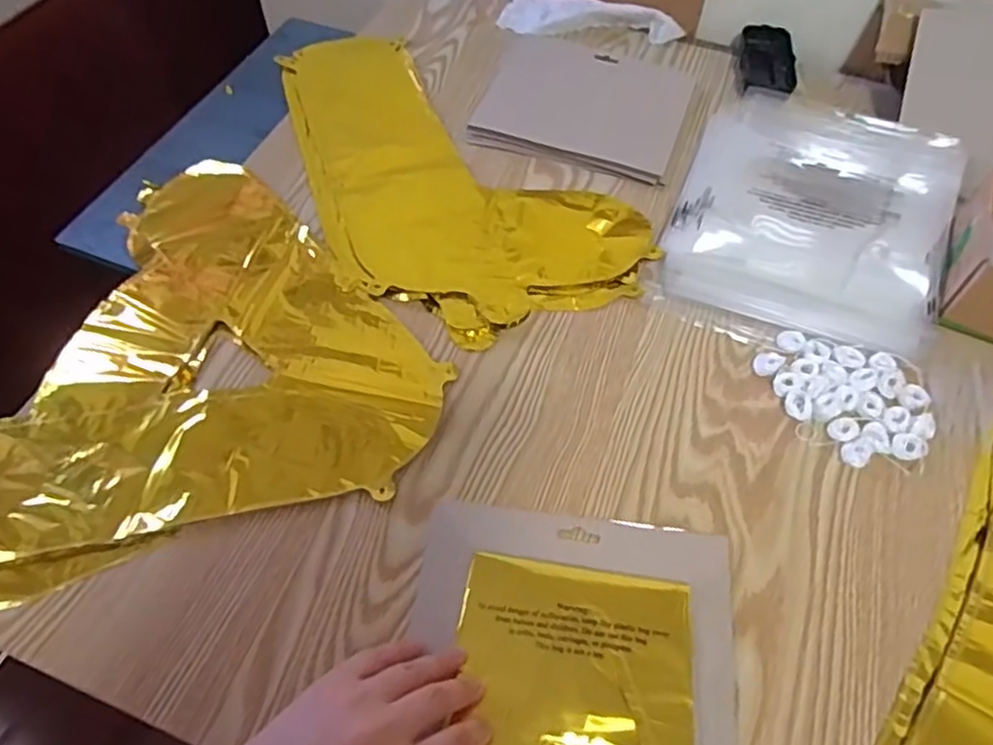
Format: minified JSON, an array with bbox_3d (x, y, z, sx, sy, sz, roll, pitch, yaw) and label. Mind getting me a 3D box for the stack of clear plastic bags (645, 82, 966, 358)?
[{"bbox_3d":[0.278,-0.141,0.600,0.220,0.028,0.301,21,58,11],"label":"stack of clear plastic bags"}]

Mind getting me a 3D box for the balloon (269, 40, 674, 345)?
[{"bbox_3d":[-0.078,-0.186,0.628,0.223,0.011,0.434,-35,65,-23],"label":"balloon"}]

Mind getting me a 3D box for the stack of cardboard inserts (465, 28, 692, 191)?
[{"bbox_3d":[0.090,-0.277,0.695,0.198,0.013,0.179,17,57,8],"label":"stack of cardboard inserts"}]

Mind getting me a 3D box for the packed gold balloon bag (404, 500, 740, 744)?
[{"bbox_3d":[0.046,0.163,0.408,0.193,0.014,0.161,10,57,3],"label":"packed gold balloon bag"}]

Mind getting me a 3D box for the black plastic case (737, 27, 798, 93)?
[{"bbox_3d":[0.286,-0.325,0.718,0.055,0.024,0.100,12,57,5],"label":"black plastic case"}]

